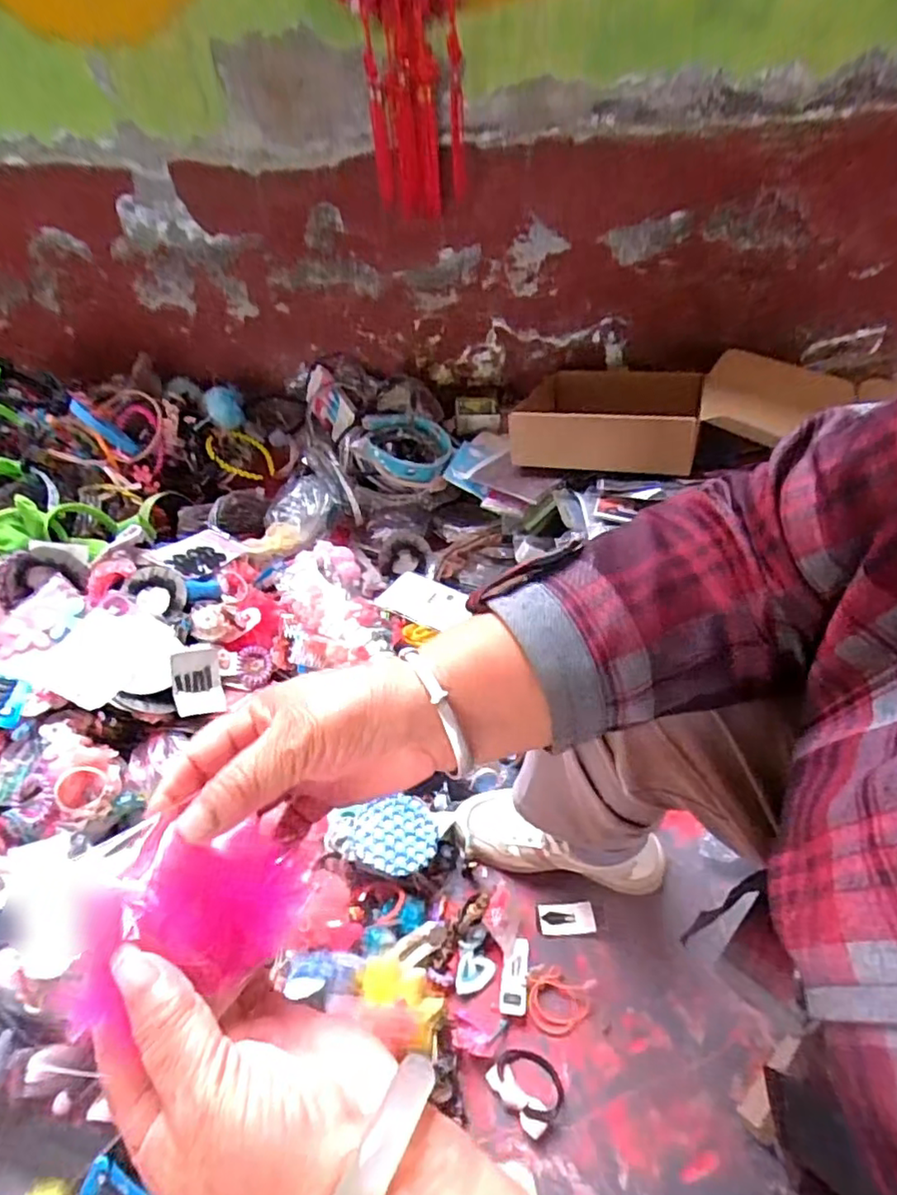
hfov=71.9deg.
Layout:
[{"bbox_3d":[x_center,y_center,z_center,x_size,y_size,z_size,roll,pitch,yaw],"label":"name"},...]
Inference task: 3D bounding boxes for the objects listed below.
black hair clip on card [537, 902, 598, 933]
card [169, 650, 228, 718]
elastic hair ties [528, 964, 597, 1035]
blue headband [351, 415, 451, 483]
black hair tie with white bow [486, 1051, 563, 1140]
[{"bbox_3d":[0.134,0.361,0.698,0.061,0.004,0.031,-4,50,1],"label":"black hair clip on card"},{"bbox_3d":[-0.317,0.107,0.784,0.063,0.008,0.082,-7,80,-46],"label":"card"},{"bbox_3d":[0.117,0.419,0.643,0.069,0.009,0.059,1,50,6],"label":"elastic hair ties"},{"bbox_3d":[-0.075,-0.251,1.040,0.161,0.067,0.132,-6,50,0],"label":"blue headband"},{"bbox_3d":[0.077,0.475,0.602,0.053,0.008,0.066,-38,57,-24],"label":"black hair tie with white bow"}]

